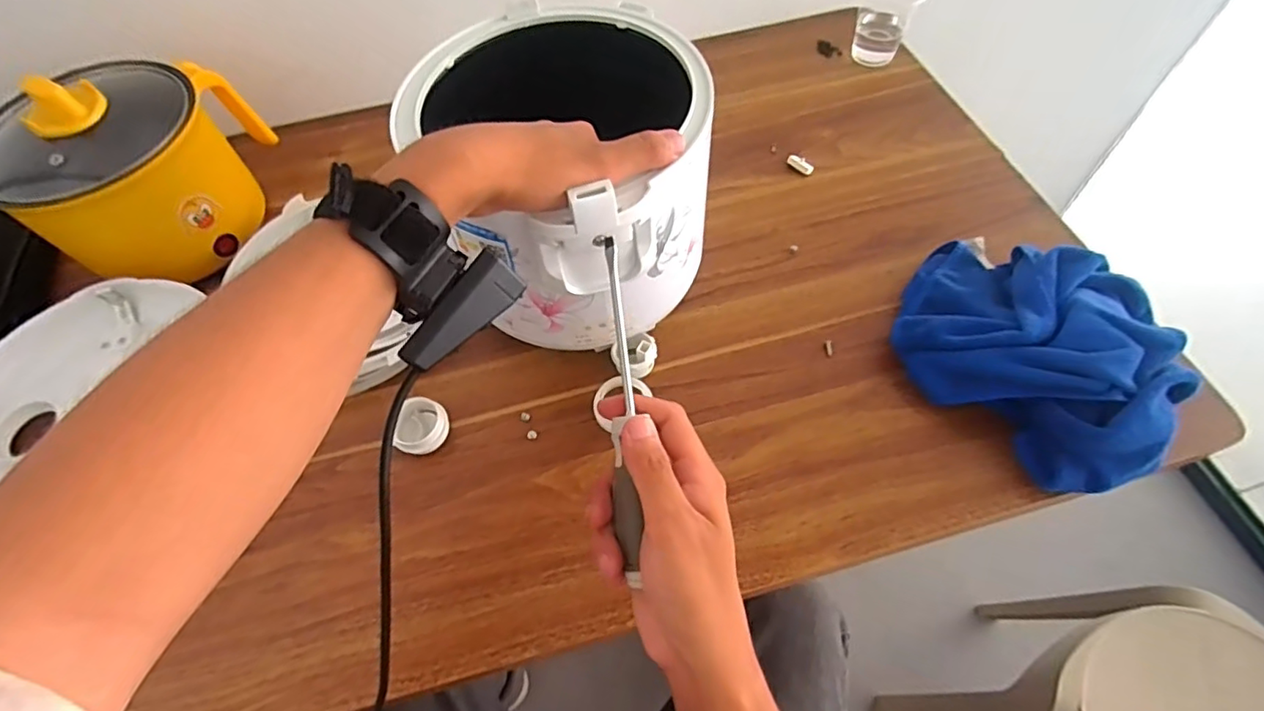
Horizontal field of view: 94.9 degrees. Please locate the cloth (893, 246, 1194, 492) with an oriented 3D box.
[{"bbox_3d":[0.295,-0.008,0.425,0.190,0.061,0.176,31,65,21],"label":"cloth"}]

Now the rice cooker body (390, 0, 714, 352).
[{"bbox_3d":[-0.040,-0.123,0.423,0.203,0.149,0.194,-2,58,3],"label":"rice cooker body"}]

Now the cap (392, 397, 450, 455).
[{"bbox_3d":[-0.162,0.054,0.437,0.038,0.018,0.040,-2,58,3],"label":"cap"}]

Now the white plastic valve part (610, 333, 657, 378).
[{"bbox_3d":[0.002,0.000,0.454,0.034,0.033,0.026,-16,59,-6],"label":"white plastic valve part"}]

